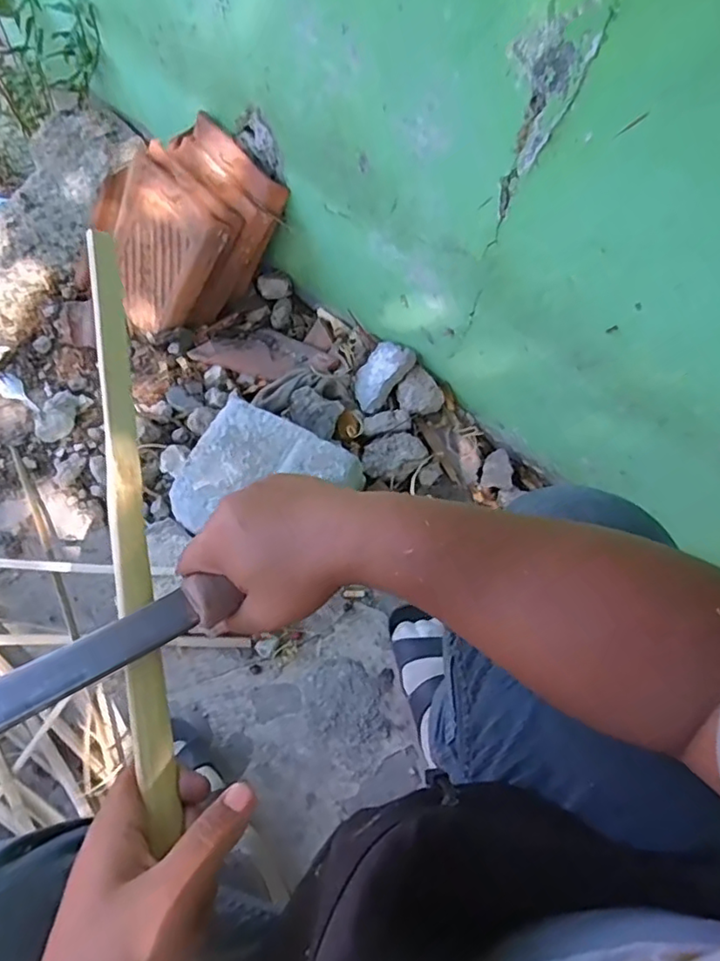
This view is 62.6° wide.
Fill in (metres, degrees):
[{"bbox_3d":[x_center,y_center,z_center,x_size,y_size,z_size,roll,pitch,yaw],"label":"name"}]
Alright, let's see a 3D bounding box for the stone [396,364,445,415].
[{"bbox_3d":[0.089,-0.130,0.903,0.061,0.037,0.072,-32,71,-17],"label":"stone"}]

